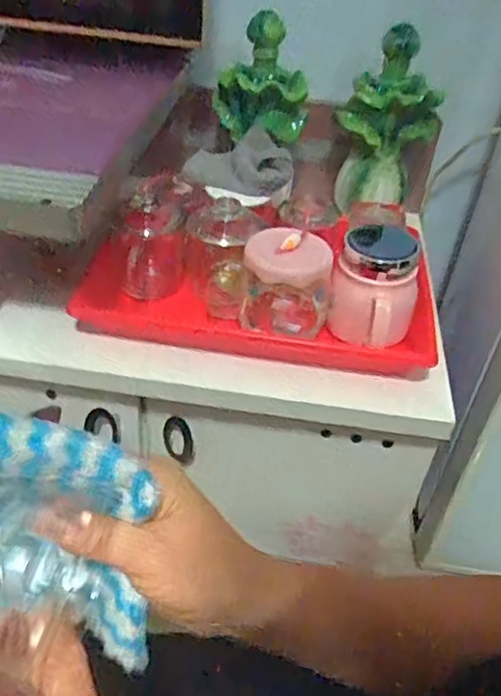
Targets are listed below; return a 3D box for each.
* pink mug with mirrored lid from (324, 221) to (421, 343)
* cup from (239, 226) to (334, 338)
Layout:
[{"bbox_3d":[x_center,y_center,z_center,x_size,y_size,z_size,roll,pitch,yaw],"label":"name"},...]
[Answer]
[{"bbox_3d":[0.126,-0.063,0.615,0.080,0.091,0.084,17,41,13],"label":"pink mug with mirrored lid"},{"bbox_3d":[0.035,-0.066,0.612,0.089,0.089,0.073,4,40,-2],"label":"cup"}]

